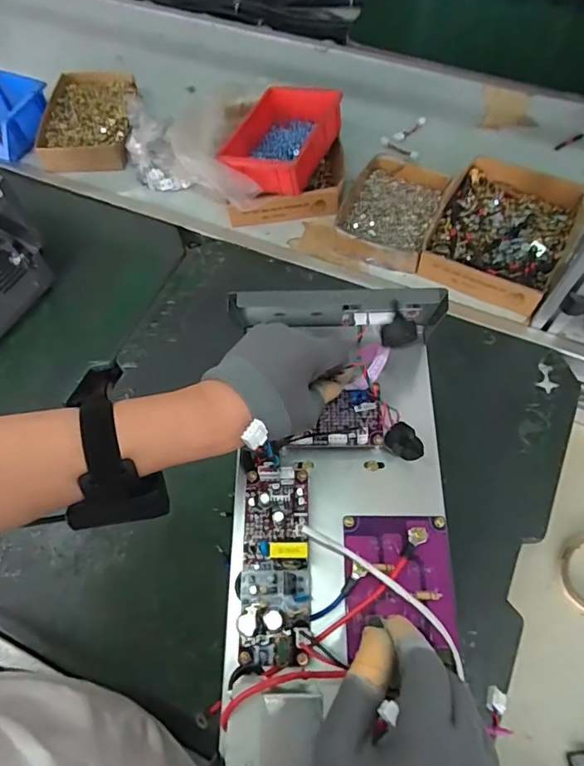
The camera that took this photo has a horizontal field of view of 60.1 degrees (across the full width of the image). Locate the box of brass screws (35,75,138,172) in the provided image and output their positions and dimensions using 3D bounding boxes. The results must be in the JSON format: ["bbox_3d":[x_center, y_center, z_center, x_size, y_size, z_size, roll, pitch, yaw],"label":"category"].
[{"bbox_3d":[-0.367,-0.478,0.918,0.164,0.046,0.213,-4,64,1],"label":"box of brass screws"}]

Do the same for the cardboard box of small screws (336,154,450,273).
[{"bbox_3d":[0.155,-0.269,0.800,0.140,0.044,0.200,19,66,12],"label":"cardboard box of small screws"}]

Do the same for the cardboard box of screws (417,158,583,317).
[{"bbox_3d":[0.312,-0.229,0.767,0.183,0.052,0.250,25,67,14],"label":"cardboard box of screws"}]

